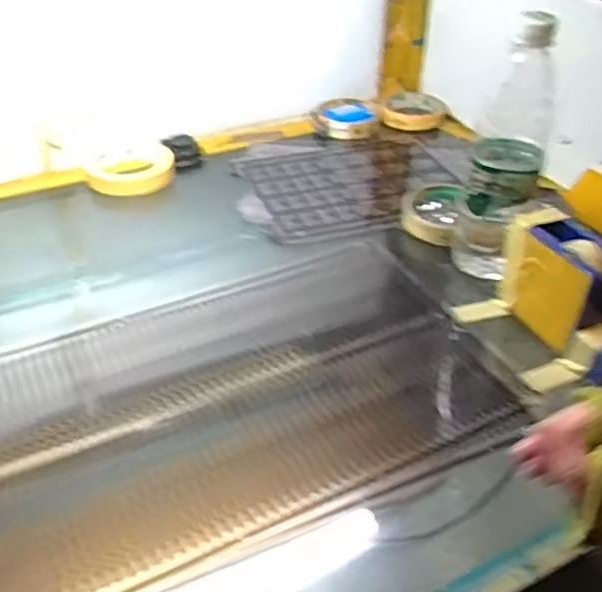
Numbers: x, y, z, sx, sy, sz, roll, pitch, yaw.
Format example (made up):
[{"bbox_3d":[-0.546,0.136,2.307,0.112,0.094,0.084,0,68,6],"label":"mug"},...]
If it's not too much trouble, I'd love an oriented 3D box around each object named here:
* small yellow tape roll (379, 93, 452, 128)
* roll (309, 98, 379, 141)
[{"bbox_3d":[0.157,-0.254,0.950,0.089,0.018,0.086,9,37,12],"label":"small yellow tape roll"},{"bbox_3d":[0.057,-0.235,0.919,0.087,0.026,0.073,1,36,2],"label":"roll"}]

